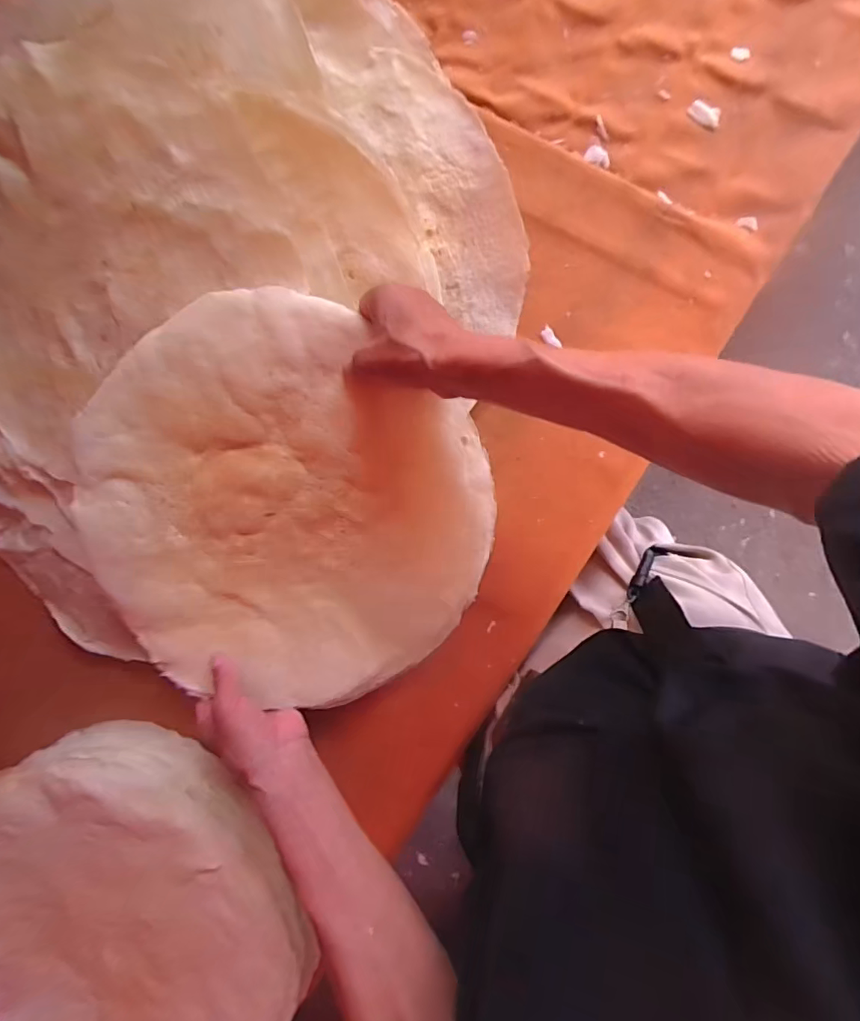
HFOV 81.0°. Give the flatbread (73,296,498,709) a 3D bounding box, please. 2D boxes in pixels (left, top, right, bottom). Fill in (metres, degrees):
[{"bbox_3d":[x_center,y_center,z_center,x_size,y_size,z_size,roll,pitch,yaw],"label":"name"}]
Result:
[{"bbox_3d":[-0.132,-0.001,0.443,0.353,0.031,0.339,7,102,4],"label":"flatbread"}]

